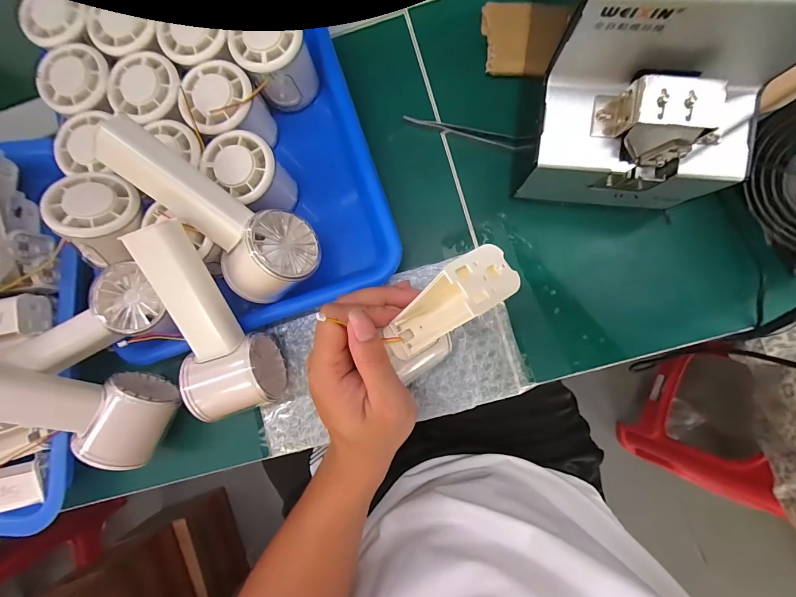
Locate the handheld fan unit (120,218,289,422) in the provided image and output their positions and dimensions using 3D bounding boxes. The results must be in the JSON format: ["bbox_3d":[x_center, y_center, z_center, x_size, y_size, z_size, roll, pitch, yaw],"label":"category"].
[{"bbox_3d":[-0.142,0.022,0.265,0.062,0.054,0.153,-22,111,-3],"label":"handheld fan unit"}]

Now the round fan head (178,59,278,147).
[{"bbox_3d":[-0.137,-0.152,0.296,0.058,0.056,0.057,0,86,5],"label":"round fan head"}]

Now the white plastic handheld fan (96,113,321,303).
[{"bbox_3d":[-0.129,-0.057,0.254,0.147,0.050,0.070,39,84,-21],"label":"white plastic handheld fan"}]

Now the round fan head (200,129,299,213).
[{"bbox_3d":[-0.113,-0.097,0.290,0.066,0.054,0.047,37,89,6],"label":"round fan head"}]

